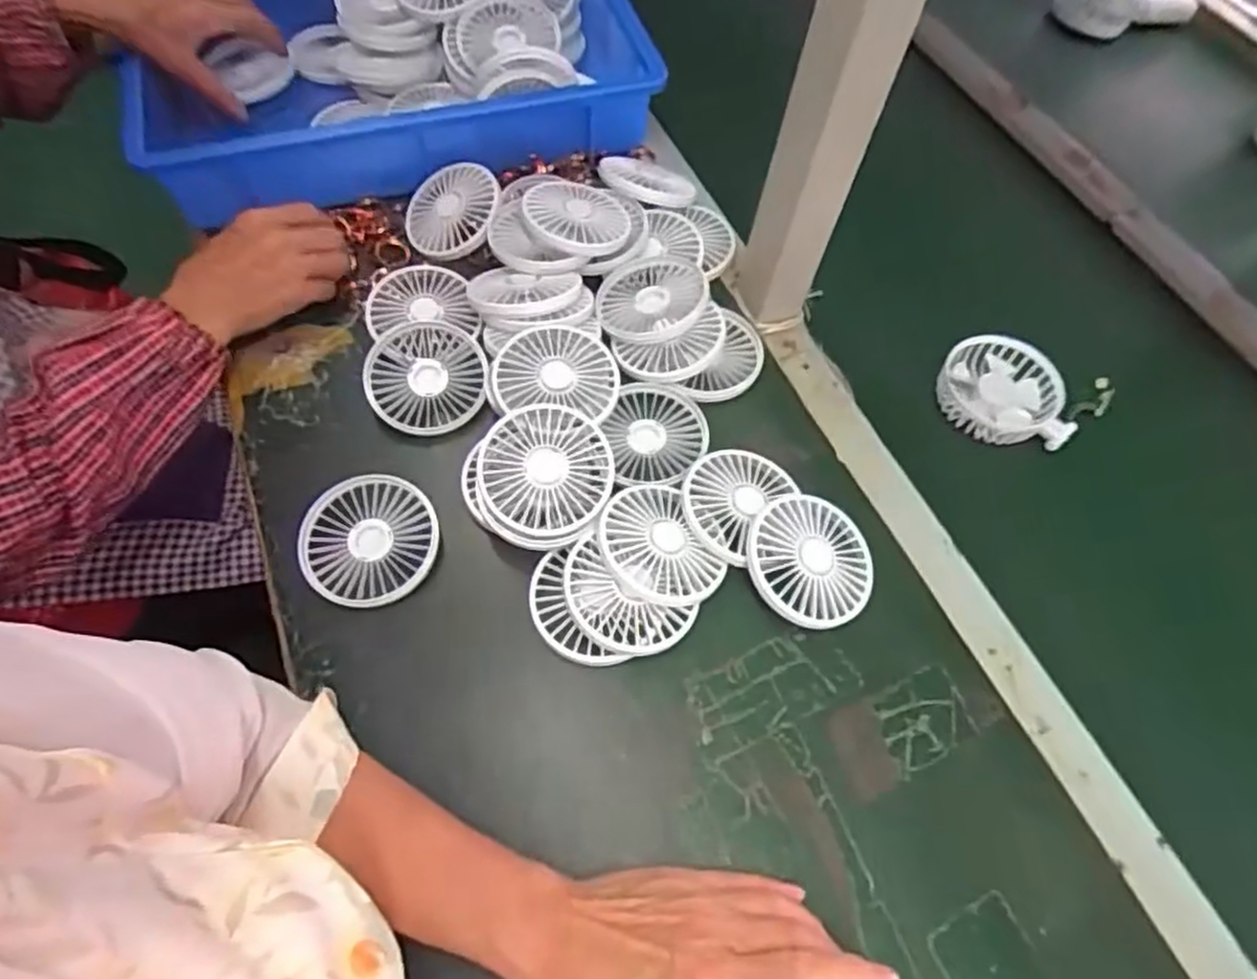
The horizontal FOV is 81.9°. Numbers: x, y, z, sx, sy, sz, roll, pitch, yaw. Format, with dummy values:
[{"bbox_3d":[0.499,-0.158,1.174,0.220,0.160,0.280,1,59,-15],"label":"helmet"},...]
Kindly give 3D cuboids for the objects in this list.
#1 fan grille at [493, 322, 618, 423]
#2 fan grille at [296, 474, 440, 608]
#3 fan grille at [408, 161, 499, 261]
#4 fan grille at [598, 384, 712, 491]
[{"bbox_3d":[-0.050,-0.084,0.506,0.084,0.009,0.075,4,61,-1],"label":"fan grille"},{"bbox_3d":[-0.172,0.035,0.480,0.087,0.016,0.086,1,61,-3],"label":"fan grille"},{"bbox_3d":[-0.146,-0.235,0.606,0.084,0.010,0.081,-18,75,14],"label":"fan grille"},{"bbox_3d":[0.021,-0.039,0.527,0.074,0.015,0.085,-10,62,-9],"label":"fan grille"}]

